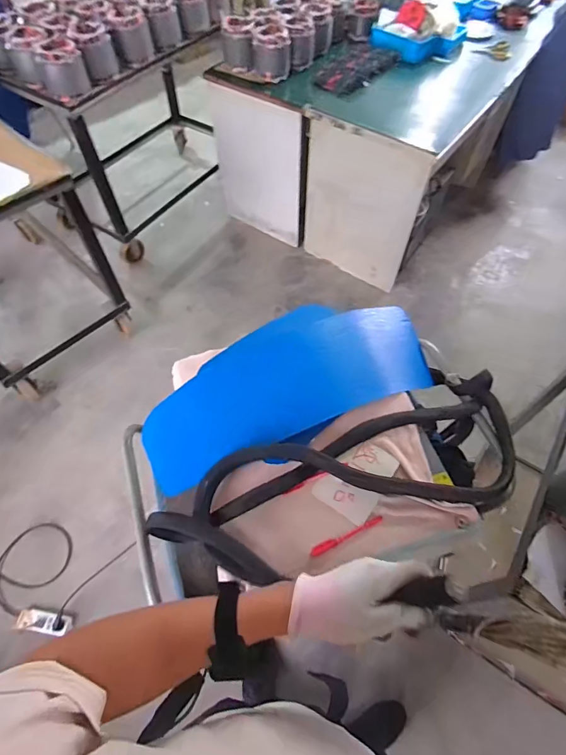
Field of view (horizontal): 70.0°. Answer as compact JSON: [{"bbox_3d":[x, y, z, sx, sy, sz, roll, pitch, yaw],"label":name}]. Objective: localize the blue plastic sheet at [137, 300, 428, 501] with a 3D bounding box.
[{"bbox_3d":[0.016,0.008,0.893,0.652,0.099,0.243,-23,65,-11],"label":"blue plastic sheet"}]

